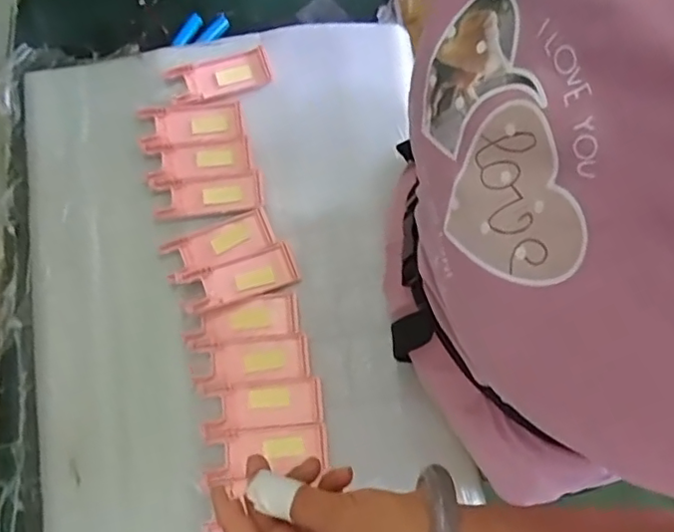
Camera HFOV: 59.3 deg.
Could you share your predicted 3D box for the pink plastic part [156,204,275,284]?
[{"bbox_3d":[-0.110,-0.020,0.544,0.099,0.008,0.042,-25,75,-8],"label":"pink plastic part"}]

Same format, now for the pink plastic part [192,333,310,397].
[{"bbox_3d":[-0.074,0.086,0.522,0.098,0.006,0.038,-10,73,-4],"label":"pink plastic part"}]

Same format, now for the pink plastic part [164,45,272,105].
[{"bbox_3d":[-0.117,-0.191,0.594,0.100,0.018,0.040,-22,74,-7],"label":"pink plastic part"}]

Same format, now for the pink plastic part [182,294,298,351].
[{"bbox_3d":[-0.085,0.049,0.529,0.098,0.008,0.036,-11,73,-4],"label":"pink plastic part"}]

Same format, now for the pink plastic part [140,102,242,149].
[{"bbox_3d":[-0.144,-0.141,0.583,0.096,0.014,0.041,-11,73,-4],"label":"pink plastic part"}]

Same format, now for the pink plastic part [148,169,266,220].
[{"bbox_3d":[-0.122,-0.069,0.560,0.099,0.008,0.038,-10,73,-4],"label":"pink plastic part"}]

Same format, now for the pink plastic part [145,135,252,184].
[{"bbox_3d":[-0.134,-0.105,0.573,0.097,0.009,0.038,-12,73,-4],"label":"pink plastic part"}]

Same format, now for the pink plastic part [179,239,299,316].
[{"bbox_3d":[-0.088,0.011,0.538,0.102,0.013,0.038,-21,74,-7],"label":"pink plastic part"}]

